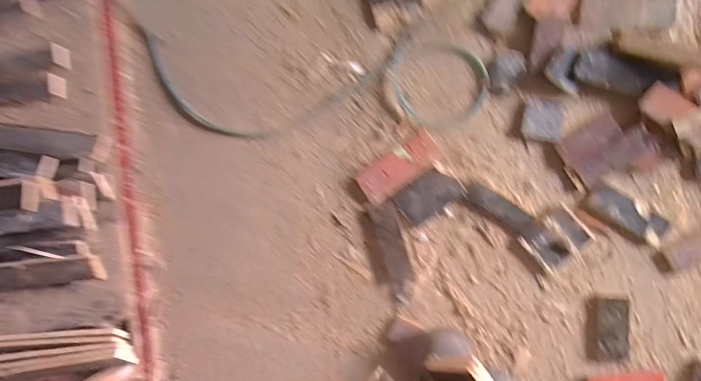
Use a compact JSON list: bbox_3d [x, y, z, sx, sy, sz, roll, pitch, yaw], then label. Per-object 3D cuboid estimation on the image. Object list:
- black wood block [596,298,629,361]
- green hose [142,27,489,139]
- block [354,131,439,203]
[{"bbox_3d":[0.588,0.312,0.882,0.061,0.019,0.142,-2,93,7],"label":"black wood block"},{"bbox_3d":[-0.098,-0.246,0.935,0.816,0.024,0.244,2,93,7],"label":"green hose"},{"bbox_3d":[0.114,-0.052,0.917,0.196,0.018,0.077,-36,88,7],"label":"block"}]

